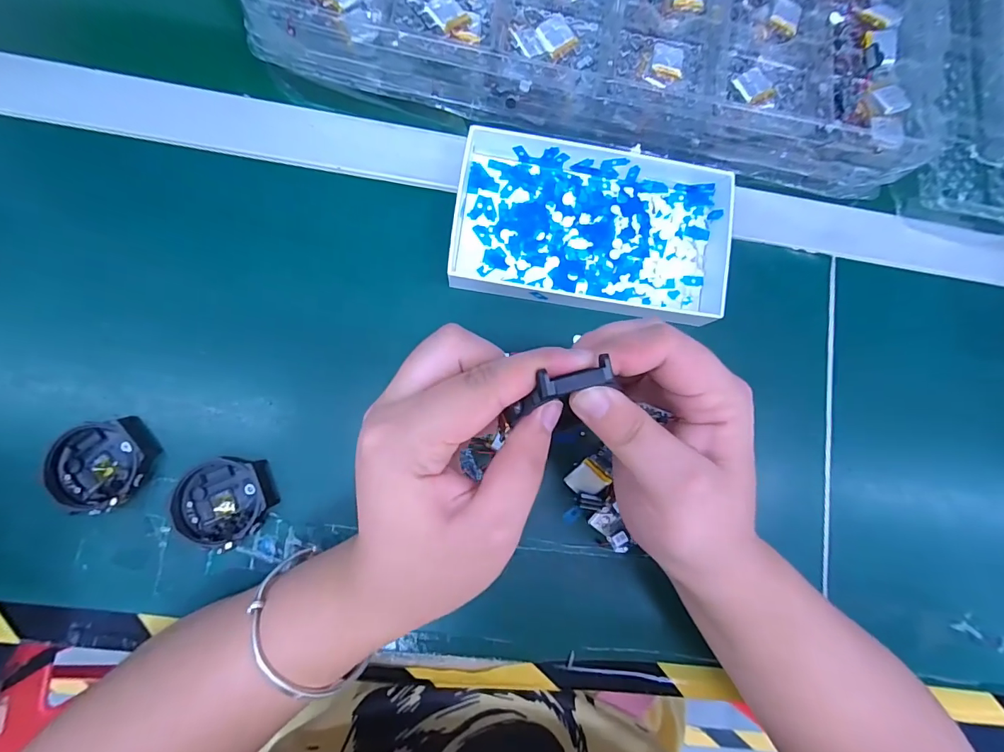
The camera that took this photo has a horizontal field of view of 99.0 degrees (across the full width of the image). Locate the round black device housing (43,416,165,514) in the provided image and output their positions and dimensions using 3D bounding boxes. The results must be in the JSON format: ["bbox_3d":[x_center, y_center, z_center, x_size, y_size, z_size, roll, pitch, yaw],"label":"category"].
[{"bbox_3d":[-0.228,0.051,0.245,0.051,0.012,0.049,-11,84,-6],"label":"round black device housing"}]

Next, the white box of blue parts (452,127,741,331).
[{"bbox_3d":[0.060,-0.098,0.280,0.178,0.023,0.105,7,83,-4],"label":"white box of blue parts"}]

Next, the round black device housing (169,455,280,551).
[{"bbox_3d":[-0.161,0.074,0.248,0.053,0.010,0.049,1,83,-5],"label":"round black device housing"}]

